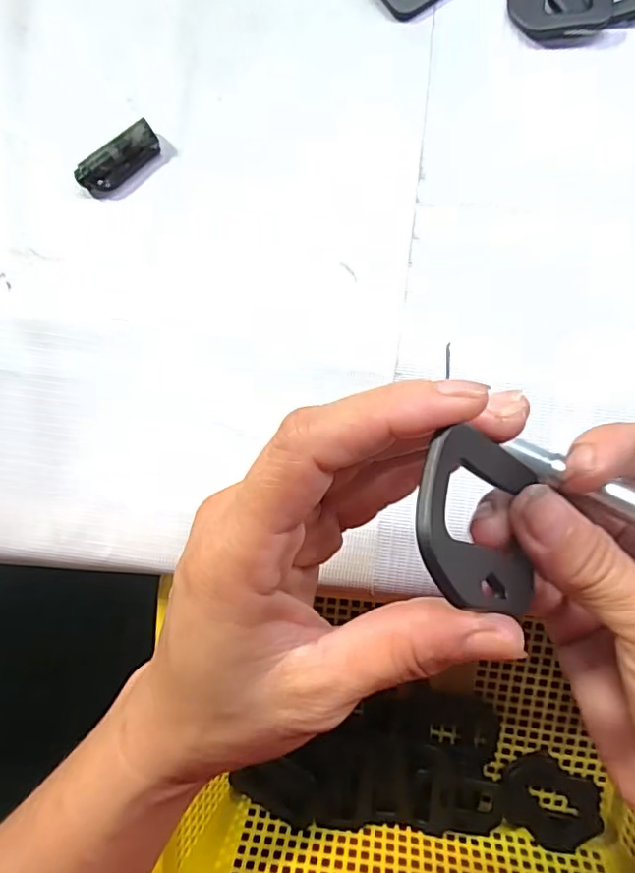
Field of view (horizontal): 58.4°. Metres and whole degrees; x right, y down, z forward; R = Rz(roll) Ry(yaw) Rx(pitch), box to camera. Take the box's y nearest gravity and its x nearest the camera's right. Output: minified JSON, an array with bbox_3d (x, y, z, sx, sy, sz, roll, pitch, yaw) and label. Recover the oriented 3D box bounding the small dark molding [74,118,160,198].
[{"bbox_3d":[-0.087,-0.121,0.250,0.039,0.008,0.014,-39,83,1],"label":"small dark molding"}]

